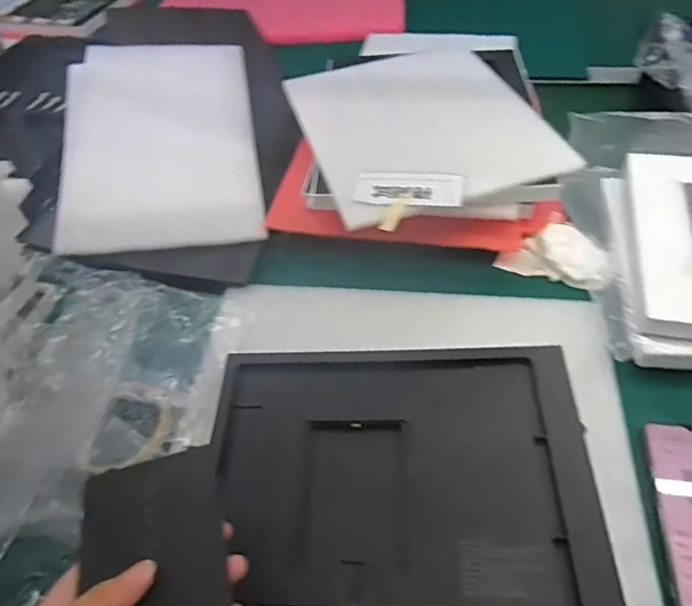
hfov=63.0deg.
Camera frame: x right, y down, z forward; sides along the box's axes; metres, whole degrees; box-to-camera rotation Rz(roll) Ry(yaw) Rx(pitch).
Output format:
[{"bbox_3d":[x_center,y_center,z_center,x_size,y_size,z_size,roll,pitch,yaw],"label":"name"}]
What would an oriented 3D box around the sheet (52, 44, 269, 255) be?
[{"bbox_3d":[-0.239,-0.219,0.738,0.235,0.014,0.391,-4,59,-16],"label":"sheet"}]

